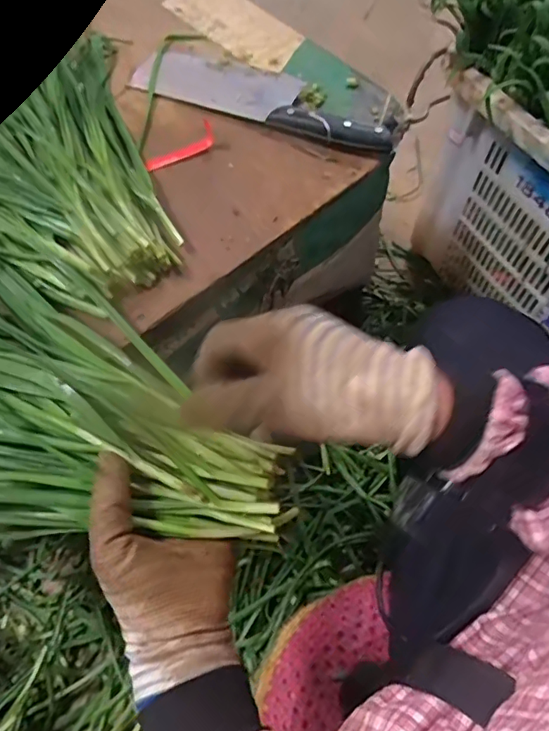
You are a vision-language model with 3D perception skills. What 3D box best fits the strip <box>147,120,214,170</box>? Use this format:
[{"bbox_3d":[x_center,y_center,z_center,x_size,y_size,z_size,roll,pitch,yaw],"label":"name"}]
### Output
[{"bbox_3d":[-0.087,-0.206,0.511,0.030,0.008,0.082,38,72,25],"label":"strip"}]

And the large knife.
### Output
[{"bbox_3d":[-0.011,-0.279,0.543,0.281,0.022,0.076,22,62,11],"label":"large knife"}]

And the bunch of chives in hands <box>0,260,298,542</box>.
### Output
[{"bbox_3d":[-0.196,0.028,0.358,0.410,0.051,0.218,12,60,8],"label":"bunch of chives in hands"}]

